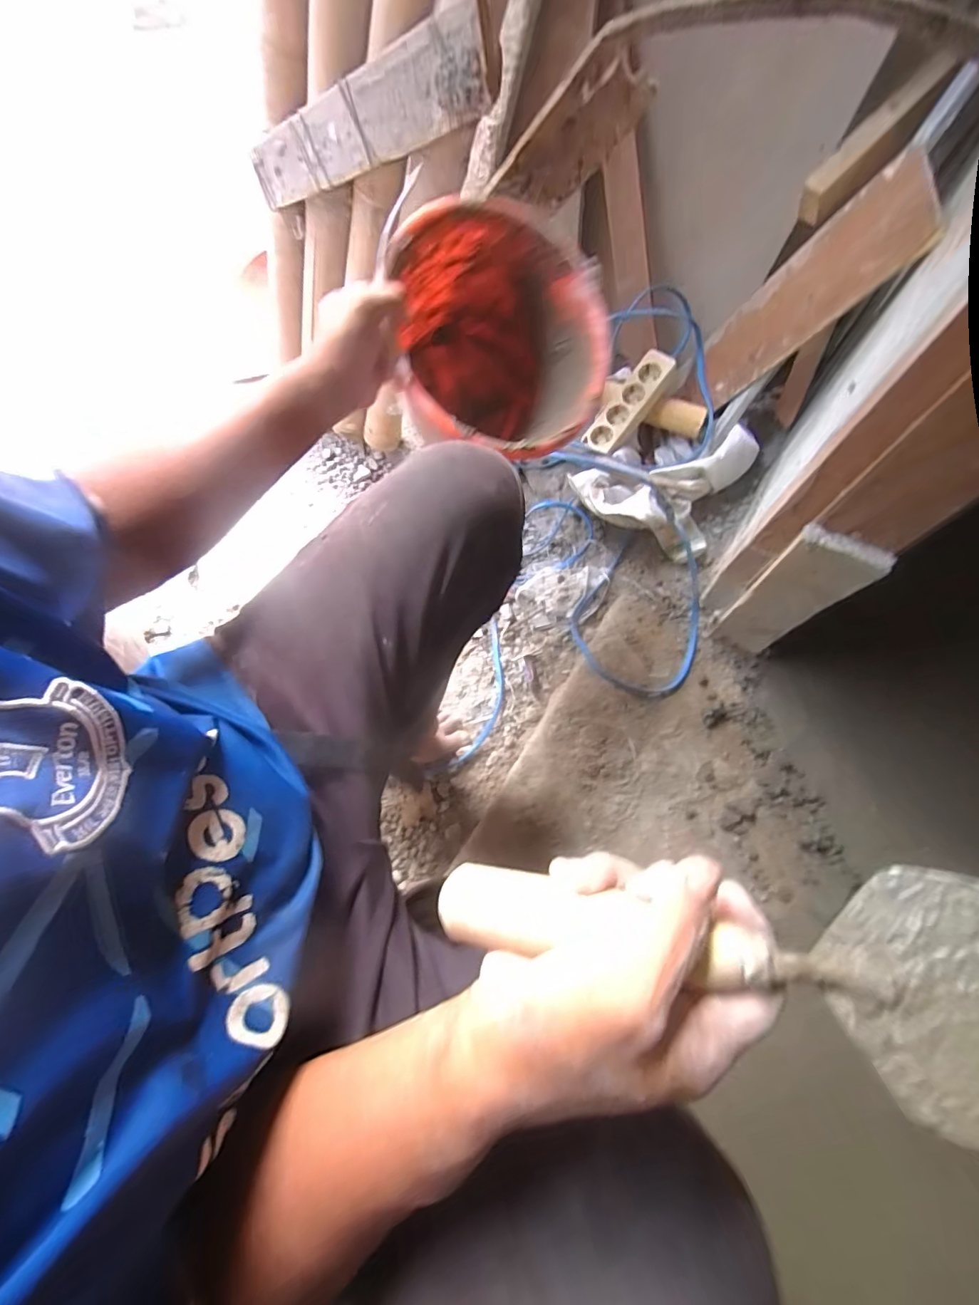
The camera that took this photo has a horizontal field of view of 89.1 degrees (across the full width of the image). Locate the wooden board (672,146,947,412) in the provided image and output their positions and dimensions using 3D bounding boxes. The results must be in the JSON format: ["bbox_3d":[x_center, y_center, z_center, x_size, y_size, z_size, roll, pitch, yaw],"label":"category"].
[{"bbox_3d":[0.435,-0.505,0.742,0.026,0.387,0.126,-3,83,-20],"label":"wooden board"}]

